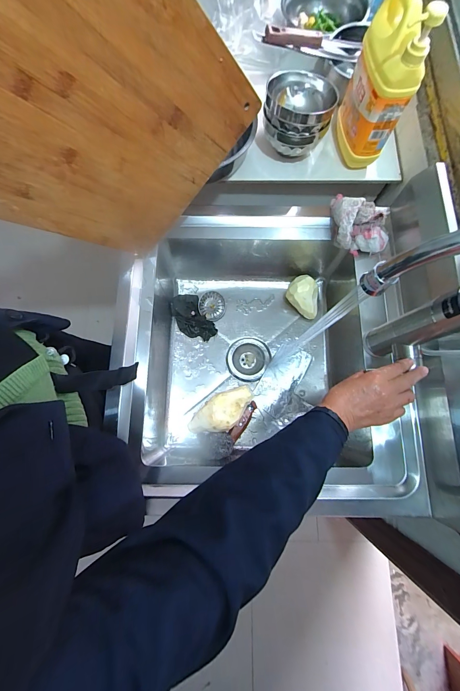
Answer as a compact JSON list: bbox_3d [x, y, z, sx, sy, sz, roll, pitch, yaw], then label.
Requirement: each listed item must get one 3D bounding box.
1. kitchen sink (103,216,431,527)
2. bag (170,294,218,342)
[{"bbox_3d":[0.040,0.009,0.611,0.531,0.200,0.536,-1,77,0],"label":"kitchen sink"},{"bbox_3d":[-0.097,-0.069,0.703,0.078,0.045,0.125,-31,79,-7],"label":"bag"}]

